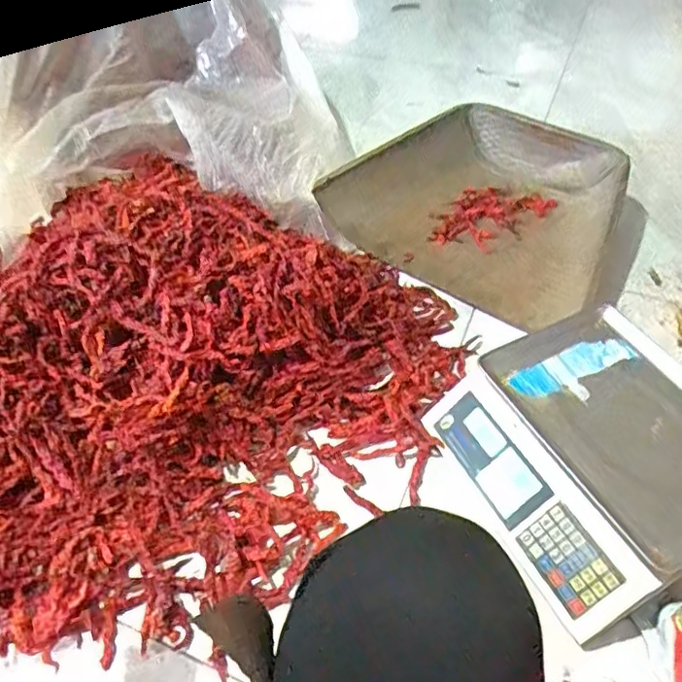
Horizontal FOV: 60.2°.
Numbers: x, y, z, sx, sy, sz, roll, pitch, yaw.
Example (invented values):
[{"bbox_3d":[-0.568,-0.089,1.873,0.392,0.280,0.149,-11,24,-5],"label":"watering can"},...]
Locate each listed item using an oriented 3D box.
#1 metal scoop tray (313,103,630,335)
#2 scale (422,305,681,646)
[{"bbox_3d":[0.264,-0.267,1.123,0.498,0.146,0.419,21,51,21],"label":"metal scoop tray"},{"bbox_3d":[0.330,0.136,0.746,0.322,0.102,0.327,-21,50,-16],"label":"scale"}]

